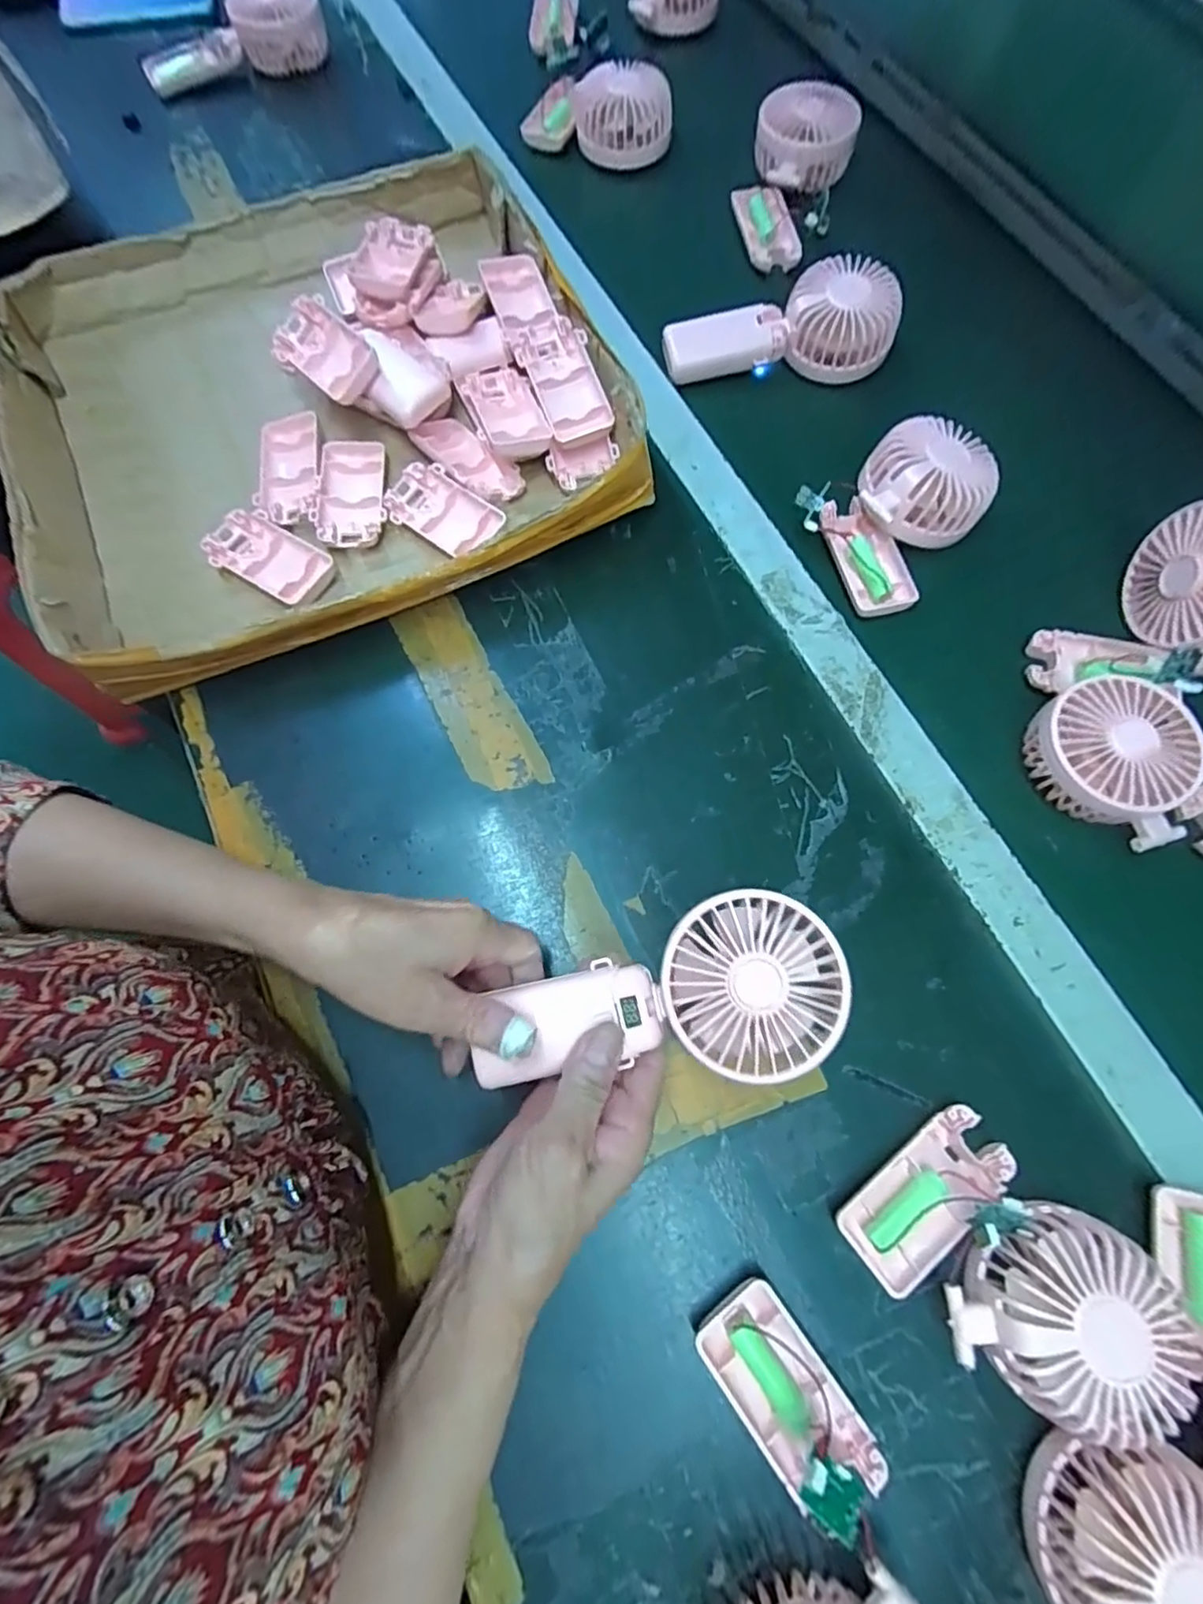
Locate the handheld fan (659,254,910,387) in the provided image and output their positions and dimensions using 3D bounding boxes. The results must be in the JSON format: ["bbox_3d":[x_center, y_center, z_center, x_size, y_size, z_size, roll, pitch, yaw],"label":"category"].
[{"bbox_3d":[0.139,-0.371,0.489,0.176,0.044,0.072,-11,72,-3],"label":"handheld fan"}]

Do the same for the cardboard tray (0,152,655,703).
[{"bbox_3d":[-0.216,-0.292,0.463,0.413,0.060,0.390,-23,73,-6],"label":"cardboard tray"}]

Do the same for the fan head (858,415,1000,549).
[{"bbox_3d":[0.228,-0.223,0.442,0.089,0.046,0.075,11,72,5],"label":"fan head"}]

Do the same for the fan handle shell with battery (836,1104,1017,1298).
[{"bbox_3d":[0.167,0.201,0.320,0.092,0.019,0.044,-36,74,-10],"label":"fan handle shell with battery"}]

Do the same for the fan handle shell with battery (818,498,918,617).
[{"bbox_3d":[0.189,-0.175,0.447,0.045,0.018,0.091,-17,72,-5],"label":"fan handle shell with battery"}]

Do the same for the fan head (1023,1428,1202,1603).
[{"bbox_3d":[0.229,0.321,0.261,0.077,0.037,0.075,0,71,1],"label":"fan head"}]

